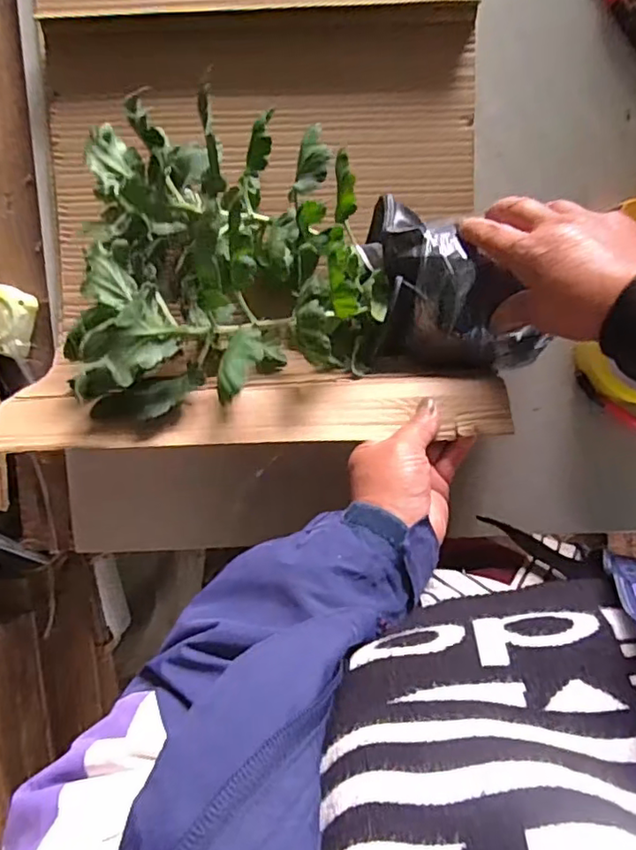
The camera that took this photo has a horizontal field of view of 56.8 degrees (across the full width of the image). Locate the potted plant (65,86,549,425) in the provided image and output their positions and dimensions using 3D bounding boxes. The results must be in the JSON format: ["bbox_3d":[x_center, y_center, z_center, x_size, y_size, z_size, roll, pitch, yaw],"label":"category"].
[{"bbox_3d":[-0.028,-0.139,0.451,0.304,0.161,0.222,-8,98,1],"label":"potted plant"}]

